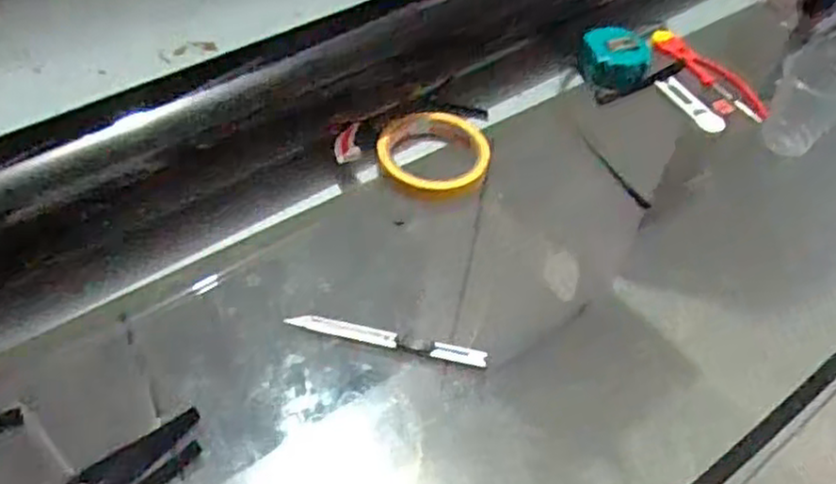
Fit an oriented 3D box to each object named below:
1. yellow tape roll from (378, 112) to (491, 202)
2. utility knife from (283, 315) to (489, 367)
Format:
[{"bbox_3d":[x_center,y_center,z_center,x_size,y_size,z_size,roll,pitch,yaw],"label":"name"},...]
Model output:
[{"bbox_3d":[0.013,-0.072,0.611,0.091,0.020,0.088,3,49,-4],"label":"yellow tape roll"},{"bbox_3d":[-0.021,0.067,0.504,0.138,0.010,0.011,12,49,4],"label":"utility knife"}]

